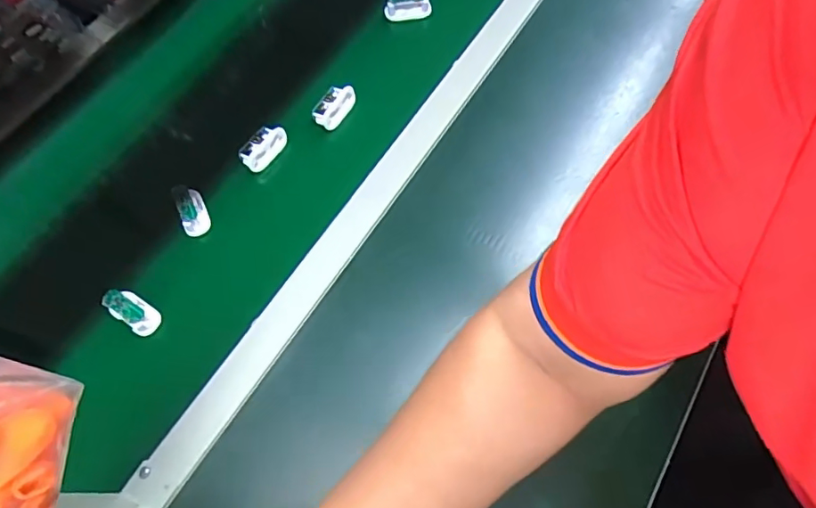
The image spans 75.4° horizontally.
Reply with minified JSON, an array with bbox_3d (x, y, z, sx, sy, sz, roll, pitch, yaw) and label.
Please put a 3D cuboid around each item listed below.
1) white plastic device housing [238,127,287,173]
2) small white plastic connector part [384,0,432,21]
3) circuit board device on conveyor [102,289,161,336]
[{"bbox_3d":[-0.162,-0.121,0.597,0.029,0.019,0.057,43,77,10],"label":"white plastic device housing"},{"bbox_3d":[0.000,-0.322,0.683,0.058,0.033,0.019,-8,74,-4],"label":"small white plastic connector part"},{"bbox_3d":[-0.274,0.054,0.521,0.059,0.017,0.028,34,76,8],"label":"circuit board device on conveyor"}]

